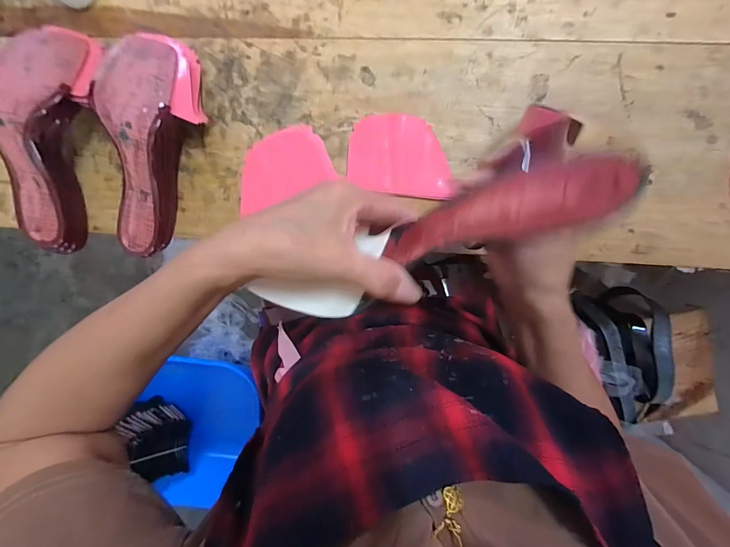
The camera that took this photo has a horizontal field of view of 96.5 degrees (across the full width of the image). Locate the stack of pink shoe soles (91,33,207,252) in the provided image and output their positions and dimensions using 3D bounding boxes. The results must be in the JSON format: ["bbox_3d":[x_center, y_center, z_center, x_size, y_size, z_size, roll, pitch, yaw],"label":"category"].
[{"bbox_3d":[-0.240,-0.145,0.373,0.104,0.068,0.242,3,97,4],"label":"stack of pink shoe soles"}]

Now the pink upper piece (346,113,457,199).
[{"bbox_3d":[0.043,-0.137,0.378,0.122,0.019,0.088,8,98,4],"label":"pink upper piece"}]

